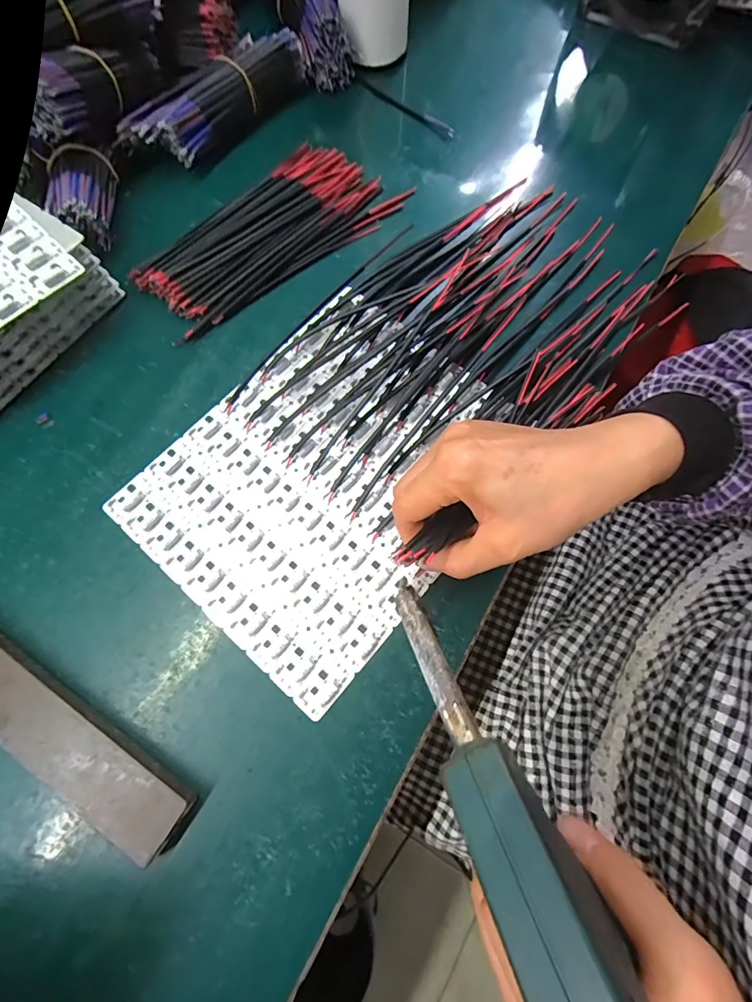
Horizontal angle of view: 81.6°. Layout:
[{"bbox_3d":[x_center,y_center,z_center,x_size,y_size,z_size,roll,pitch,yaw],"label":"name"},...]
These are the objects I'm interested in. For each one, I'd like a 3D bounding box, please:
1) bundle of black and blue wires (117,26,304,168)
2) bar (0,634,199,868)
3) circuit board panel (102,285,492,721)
[{"bbox_3d":[-0.135,-0.345,0.380,0.170,0.043,0.047,-42,78,-12],"label":"bundle of black and blue wires"},{"bbox_3d":[-0.190,0.122,0.245,0.198,0.017,0.036,32,75,8],"label":"bar"},{"bbox_3d":[-0.030,-0.021,0.298,0.192,0.006,0.238,40,77,10],"label":"circuit board panel"}]

